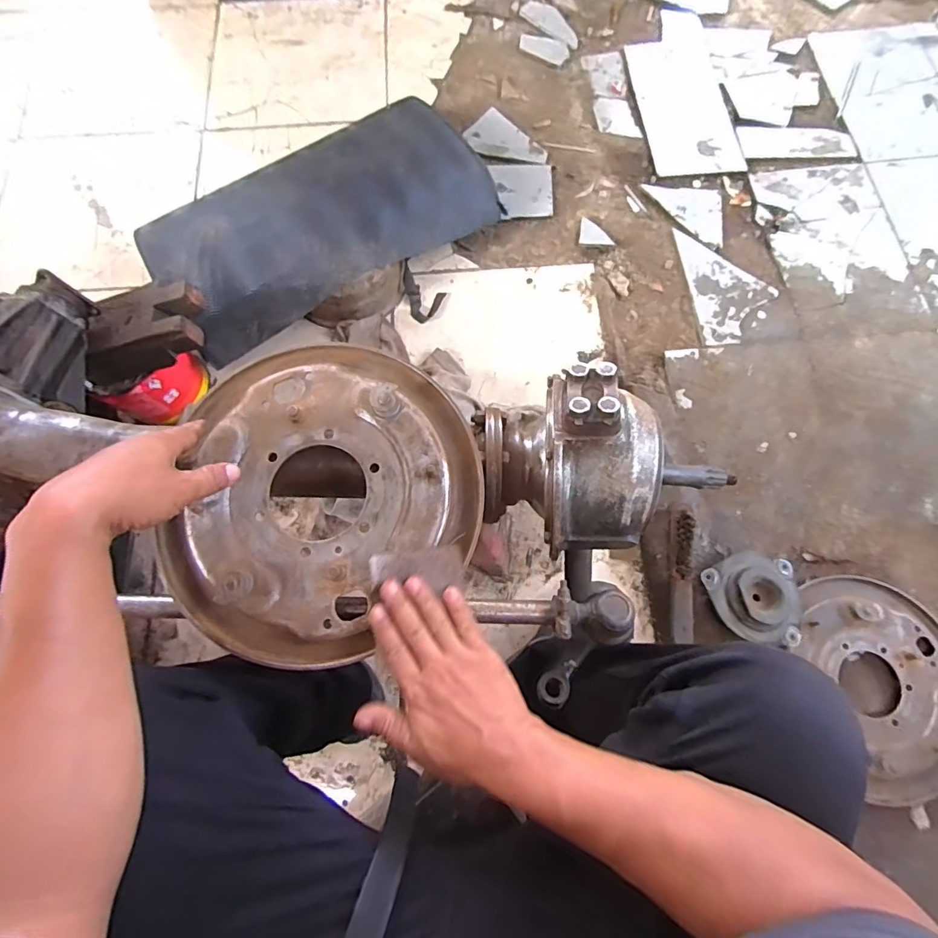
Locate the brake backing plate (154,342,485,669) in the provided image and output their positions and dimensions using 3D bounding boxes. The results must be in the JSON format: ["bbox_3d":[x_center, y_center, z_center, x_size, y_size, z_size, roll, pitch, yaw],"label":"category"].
[{"bbox_3d":[-0.146,0.015,0.457,0.292,0.035,0.280,0,74,1],"label":"brake backing plate"}]

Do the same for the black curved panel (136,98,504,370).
[{"bbox_3d":[-0.267,-0.466,0.880,0.601,0.084,0.339,-36,77,-10],"label":"black curved panel"}]

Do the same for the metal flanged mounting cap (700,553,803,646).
[{"bbox_3d":[0.428,0.196,0.733,0.131,0.058,0.129,0,74,0],"label":"metal flanged mounting cap"}]

